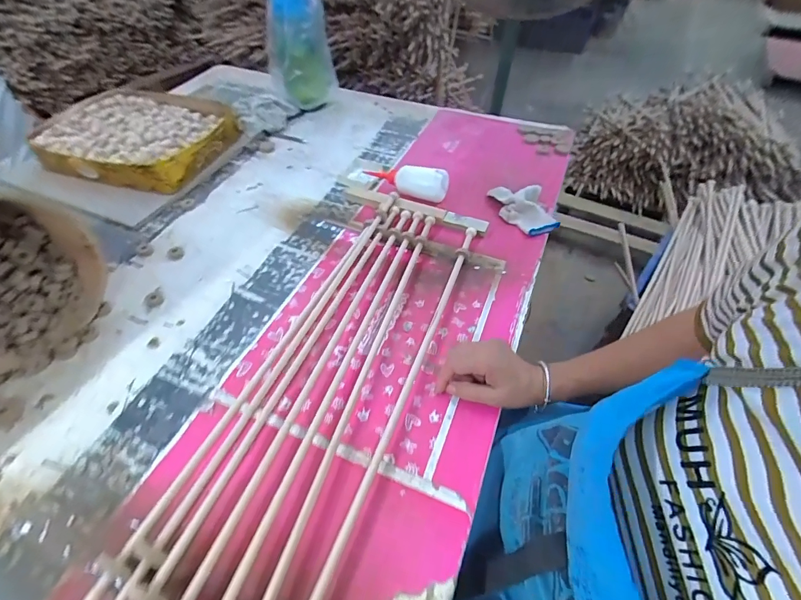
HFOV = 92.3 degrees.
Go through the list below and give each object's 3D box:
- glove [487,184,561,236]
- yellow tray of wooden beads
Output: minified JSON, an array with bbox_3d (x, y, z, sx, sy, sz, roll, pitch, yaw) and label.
[{"bbox_3d":[0.235,-0.184,0.732,0.086,0.042,0.137,-11,50,-10],"label":"glove"},{"bbox_3d":[-0.582,-0.364,0.868,0.368,0.067,0.305,11,50,8],"label":"yellow tray of wooden beads"}]

